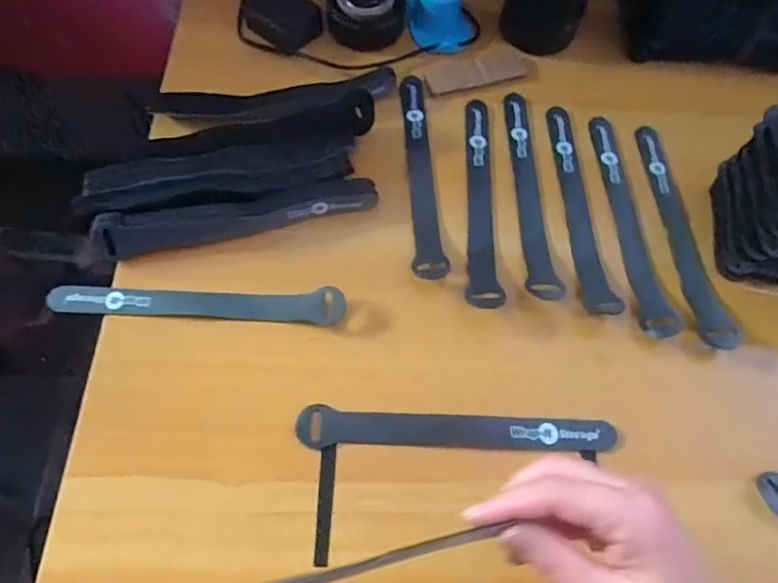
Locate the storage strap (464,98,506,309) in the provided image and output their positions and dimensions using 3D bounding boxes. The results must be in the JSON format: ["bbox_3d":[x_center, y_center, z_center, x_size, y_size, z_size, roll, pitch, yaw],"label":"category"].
[{"bbox_3d":[0.071,-0.076,0.415,0.023,0.015,0.200,5,61,-1],"label":"storage strap"}]

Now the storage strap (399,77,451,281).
[{"bbox_3d":[0.026,-0.100,0.440,0.023,0.009,0.207,0,61,-5],"label":"storage strap"}]

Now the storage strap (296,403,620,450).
[{"bbox_3d":[0.044,0.088,0.343,0.197,0.004,0.023,3,65,-1],"label":"storage strap"}]

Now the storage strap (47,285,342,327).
[{"bbox_3d":[-0.131,0.008,0.374,0.197,0.011,0.025,2,65,-2],"label":"storage strap"}]

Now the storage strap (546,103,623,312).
[{"bbox_3d":[0.145,-0.070,0.417,0.023,0.009,0.196,0,61,-3],"label":"storage strap"}]

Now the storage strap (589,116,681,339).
[{"bbox_3d":[0.181,-0.061,0.412,0.024,0.008,0.204,0,65,-3],"label":"storage strap"}]

